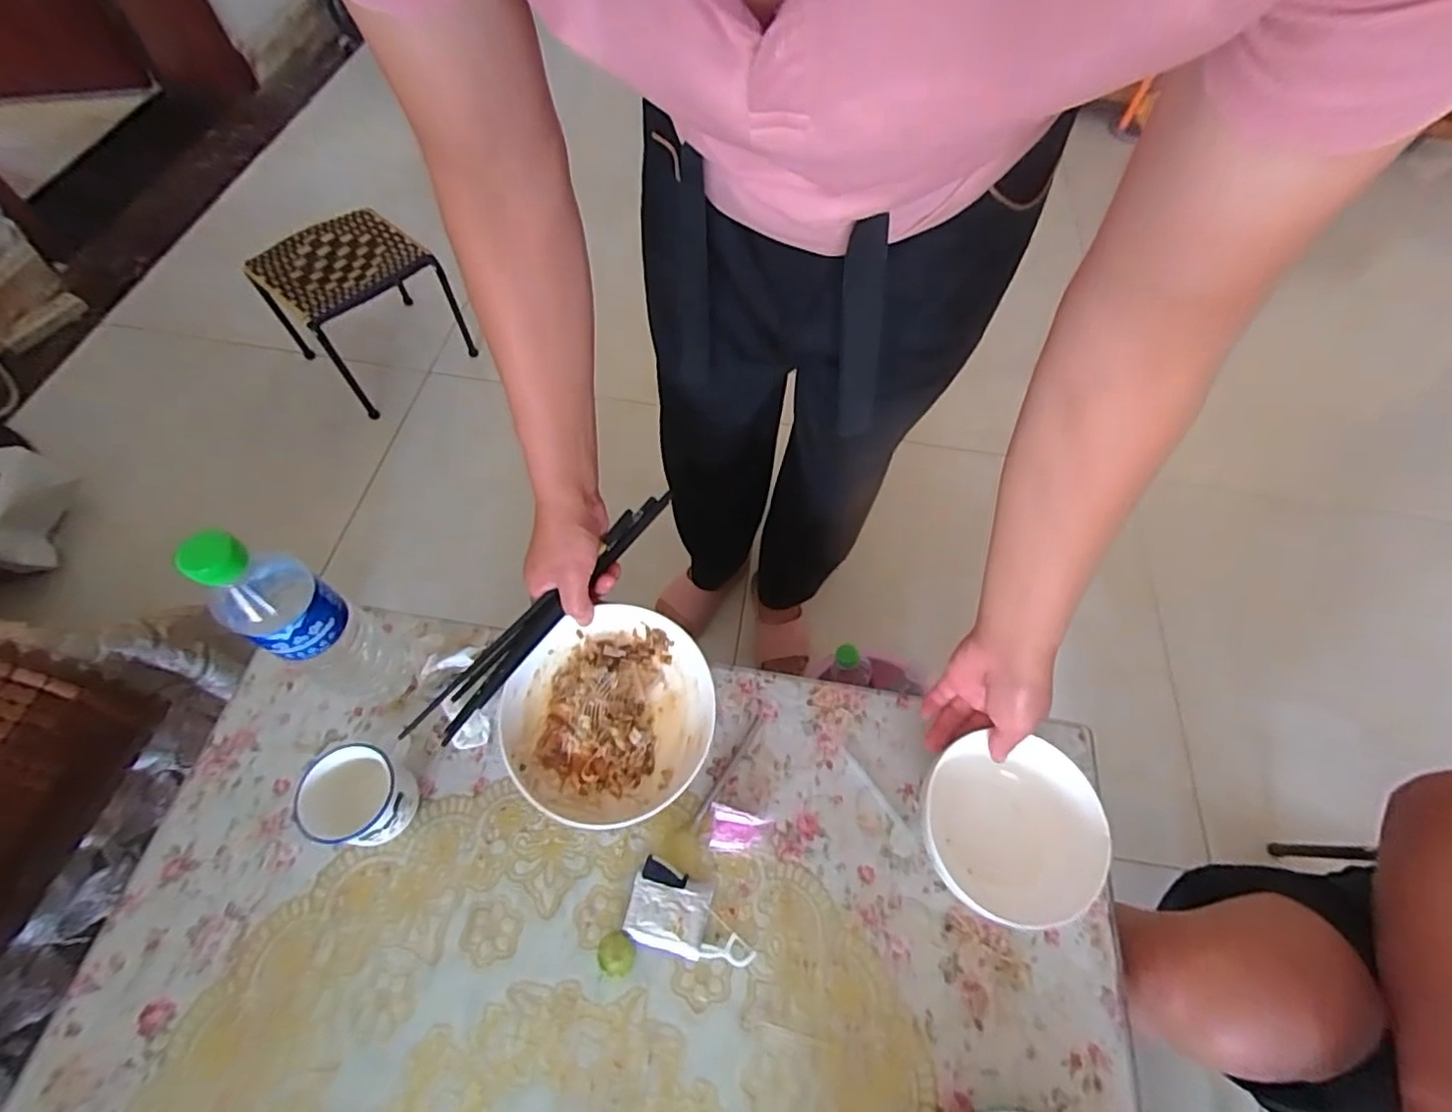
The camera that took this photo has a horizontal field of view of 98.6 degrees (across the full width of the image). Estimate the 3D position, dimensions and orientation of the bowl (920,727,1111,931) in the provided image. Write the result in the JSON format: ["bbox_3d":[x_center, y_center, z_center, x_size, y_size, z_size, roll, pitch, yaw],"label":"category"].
[{"bbox_3d":[0.224,0.226,0.517,0.138,0.073,0.133,1,59,-2],"label":"bowl"}]

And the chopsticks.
[{"bbox_3d":[-0.146,0.041,0.530,0.039,0.028,0.282,33,64,16],"label":"chopsticks"}]

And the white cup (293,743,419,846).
[{"bbox_3d":[-0.293,0.196,0.504,0.067,0.083,0.067,1,59,-2],"label":"white cup"}]

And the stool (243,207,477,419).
[{"bbox_3d":[-0.832,-0.560,1.447,0.330,0.303,0.303,38,71,20],"label":"stool"}]

